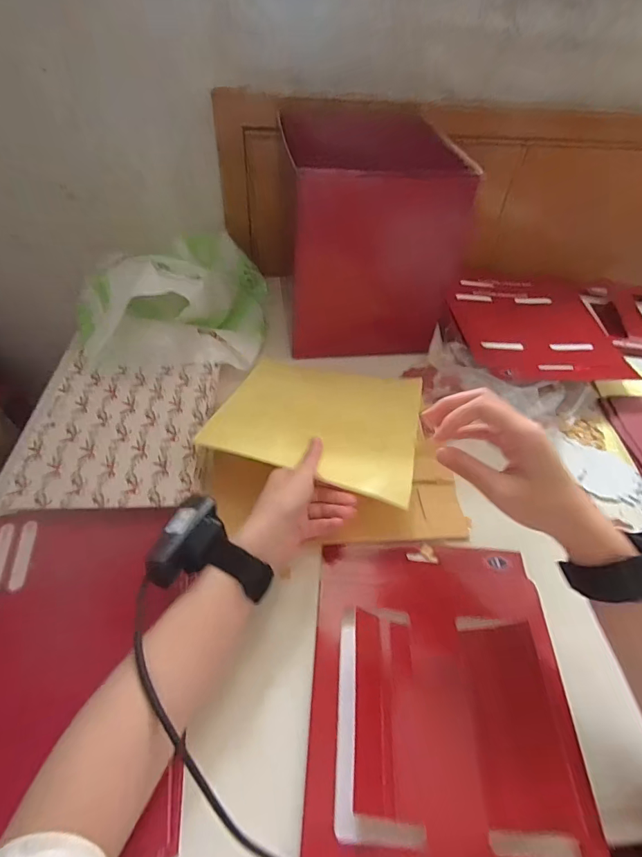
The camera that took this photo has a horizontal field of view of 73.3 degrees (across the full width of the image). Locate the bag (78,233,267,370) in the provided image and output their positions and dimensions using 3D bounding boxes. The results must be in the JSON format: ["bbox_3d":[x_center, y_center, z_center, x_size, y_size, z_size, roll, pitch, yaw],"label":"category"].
[{"bbox_3d":[-0.184,-0.190,0.579,0.206,0.124,0.234,-1,46,-5],"label":"bag"}]

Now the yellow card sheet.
[{"bbox_3d":[0.007,-0.019,0.501,0.218,0.043,0.186,14,54,6],"label":"yellow card sheet"}]

